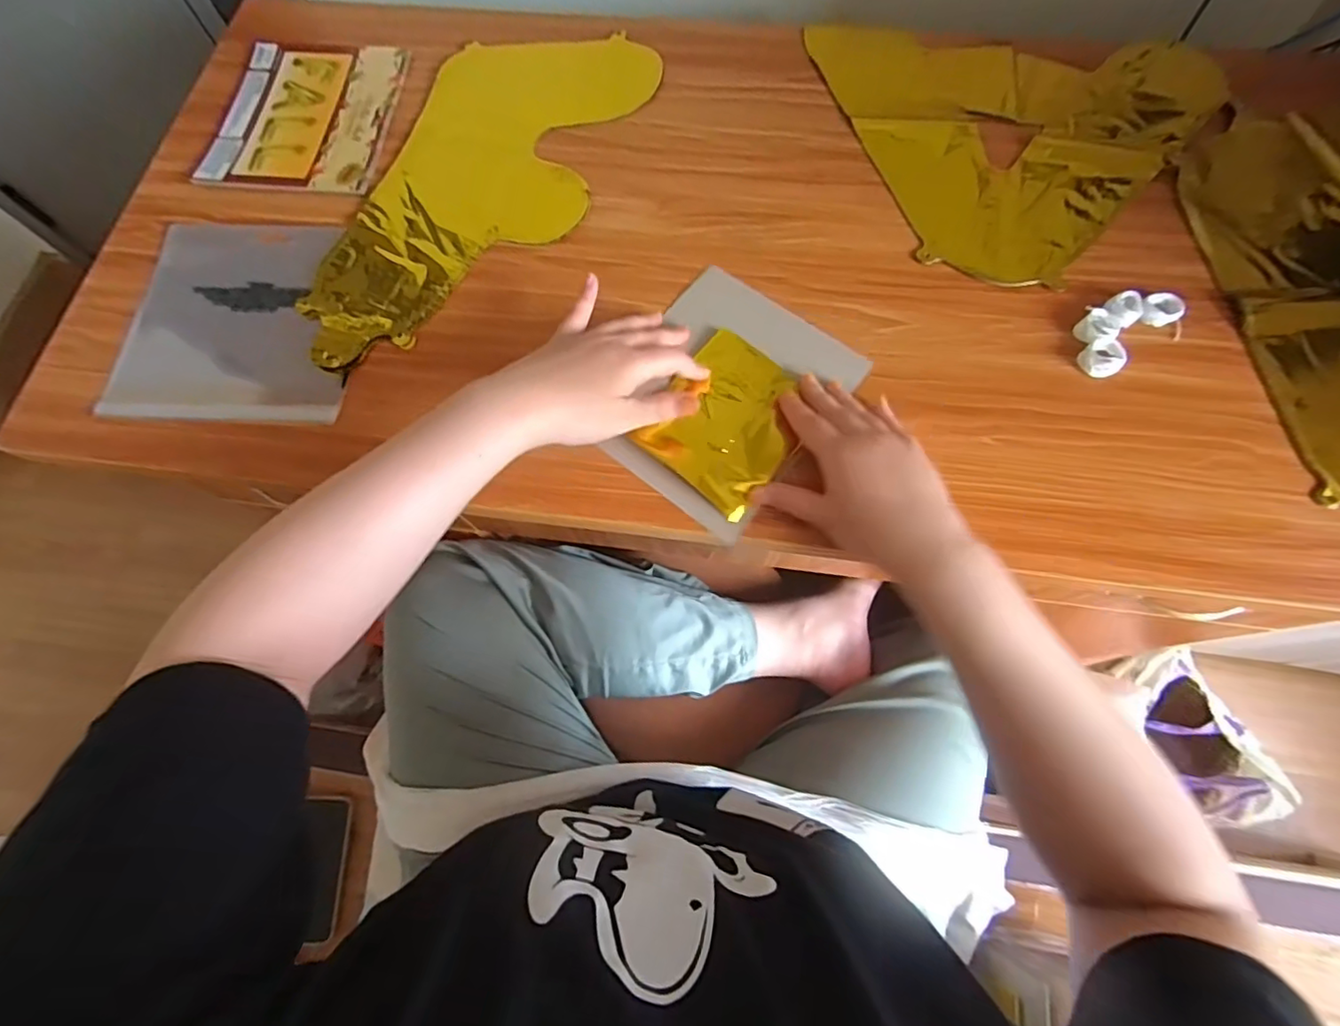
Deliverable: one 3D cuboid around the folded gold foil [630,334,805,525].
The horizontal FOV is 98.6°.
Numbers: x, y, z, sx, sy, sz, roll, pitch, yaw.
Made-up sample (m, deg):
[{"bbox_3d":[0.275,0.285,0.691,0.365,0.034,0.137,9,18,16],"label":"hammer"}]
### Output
[{"bbox_3d":[0.045,-0.071,0.443,0.103,0.007,0.125,35,76,12],"label":"folded gold foil"}]

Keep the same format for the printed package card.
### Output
[{"bbox_3d":[-0.357,-0.394,0.570,0.163,0.005,0.185,6,72,2],"label":"printed package card"}]

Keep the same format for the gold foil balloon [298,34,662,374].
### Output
[{"bbox_3d":[-0.176,-0.299,0.526,0.192,0.017,0.406,21,74,9],"label":"gold foil balloon"}]

